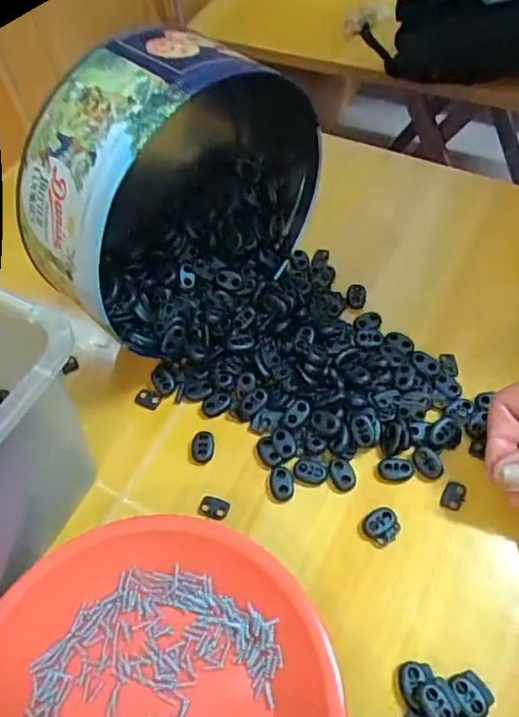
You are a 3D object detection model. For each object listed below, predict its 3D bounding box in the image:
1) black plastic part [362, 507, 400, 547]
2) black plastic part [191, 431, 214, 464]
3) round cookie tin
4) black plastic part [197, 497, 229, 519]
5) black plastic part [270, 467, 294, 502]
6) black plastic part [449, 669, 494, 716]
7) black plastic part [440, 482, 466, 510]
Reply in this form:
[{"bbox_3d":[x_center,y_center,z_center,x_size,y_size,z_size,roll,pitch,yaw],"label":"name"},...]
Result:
[{"bbox_3d":[0.073,0.101,0.338,0.020,0.006,0.020,-40,63,-20],"label":"black plastic part"},{"bbox_3d":[-0.038,0.058,0.374,0.014,0.004,0.021,-1,57,3],"label":"black plastic part"},{"bbox_3d":[-0.049,-0.107,0.358,0.088,0.169,0.186,37,67,24],"label":"round cookie tin"},{"bbox_3d":[-0.029,0.094,0.351,0.019,0.004,0.013,12,59,11],"label":"black plastic part"},{"bbox_3d":[0.014,0.080,0.357,0.014,0.005,0.021,-7,57,0],"label":"black plastic part"},{"bbox_3d":[0.110,0.173,0.288,0.017,0.005,0.021,-30,60,-15],"label":"black plastic part"},{"bbox_3d":[0.120,0.084,0.345,0.012,0.004,0.019,24,62,18],"label":"black plastic part"}]

